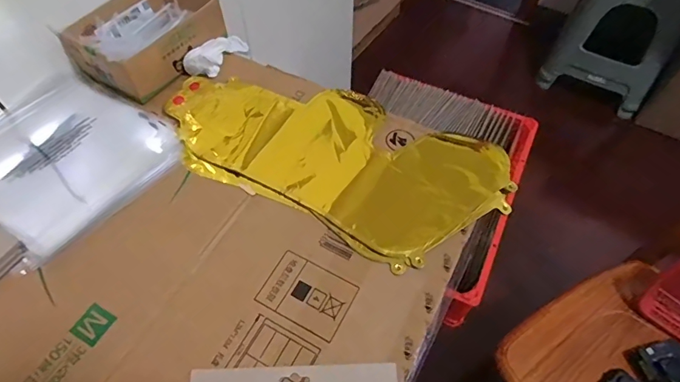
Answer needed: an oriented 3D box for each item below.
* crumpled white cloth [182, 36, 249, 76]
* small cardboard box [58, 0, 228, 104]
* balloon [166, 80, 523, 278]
[{"bbox_3d":[-0.181,-0.205,0.645,0.043,0.042,0.112,26,60,15],"label":"crumpled white cloth"},{"bbox_3d":[-0.271,-0.227,0.628,0.141,0.062,0.196,29,61,17],"label":"small cardboard box"},{"bbox_3d":[-0.018,-0.050,0.549,0.431,0.011,0.205,22,59,13],"label":"balloon"}]

